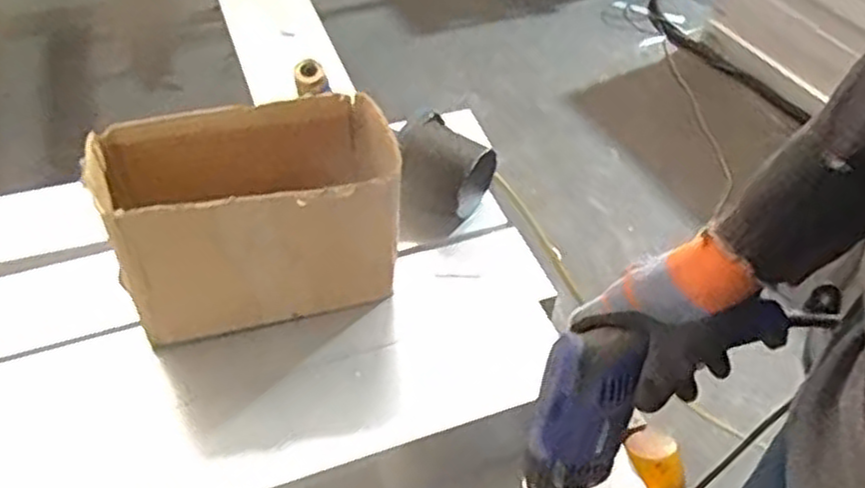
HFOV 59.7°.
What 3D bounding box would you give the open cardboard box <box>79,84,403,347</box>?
[{"bbox_3d":[-0.163,-0.020,0.716,0.253,0.172,0.140,-11,48,-12],"label":"open cardboard box"}]

